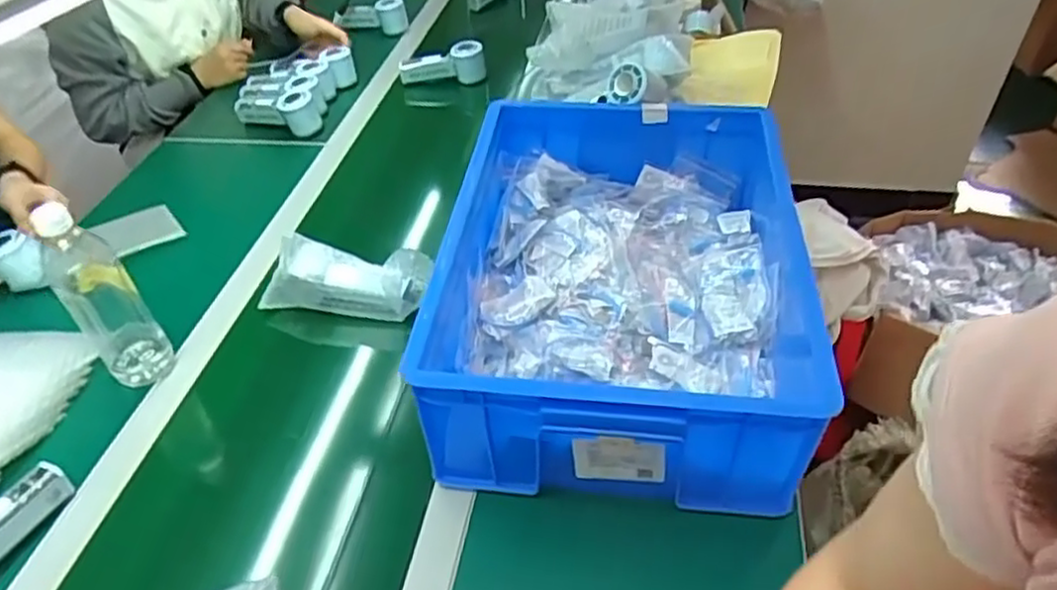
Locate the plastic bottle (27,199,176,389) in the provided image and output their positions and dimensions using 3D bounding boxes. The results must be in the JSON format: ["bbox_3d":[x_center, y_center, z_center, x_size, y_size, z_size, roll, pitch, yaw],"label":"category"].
[{"bbox_3d":[-0.452,0.001,0.749,0.066,0.217,0.066,-29,48,-26],"label":"plastic bottle"}]

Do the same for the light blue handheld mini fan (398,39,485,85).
[{"bbox_3d":[-0.156,-0.424,1.286,0.154,0.056,0.055,-4,42,-1],"label":"light blue handheld mini fan"}]

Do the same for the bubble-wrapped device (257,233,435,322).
[{"bbox_3d":[-0.224,-0.024,0.873,0.190,0.065,0.076,4,42,7],"label":"bubble-wrapped device"}]

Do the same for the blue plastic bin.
[{"bbox_3d":[0.100,-0.014,0.761,0.371,0.163,0.456,4,42,8],"label":"blue plastic bin"}]

